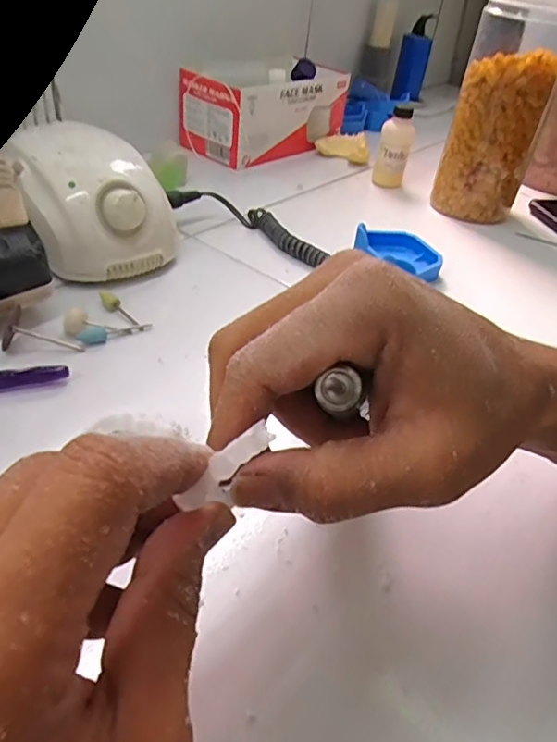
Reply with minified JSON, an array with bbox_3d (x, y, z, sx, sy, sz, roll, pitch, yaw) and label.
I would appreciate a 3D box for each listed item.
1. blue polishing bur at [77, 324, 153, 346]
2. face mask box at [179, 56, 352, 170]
[{"bbox_3d":[-0.111,-0.028,0.367,0.048,0.006,0.014,-18,46,-28],"label":"blue polishing bur"},{"bbox_3d":[-0.013,-0.329,0.677,0.108,0.092,0.200,34,46,28],"label":"face mask box"}]

